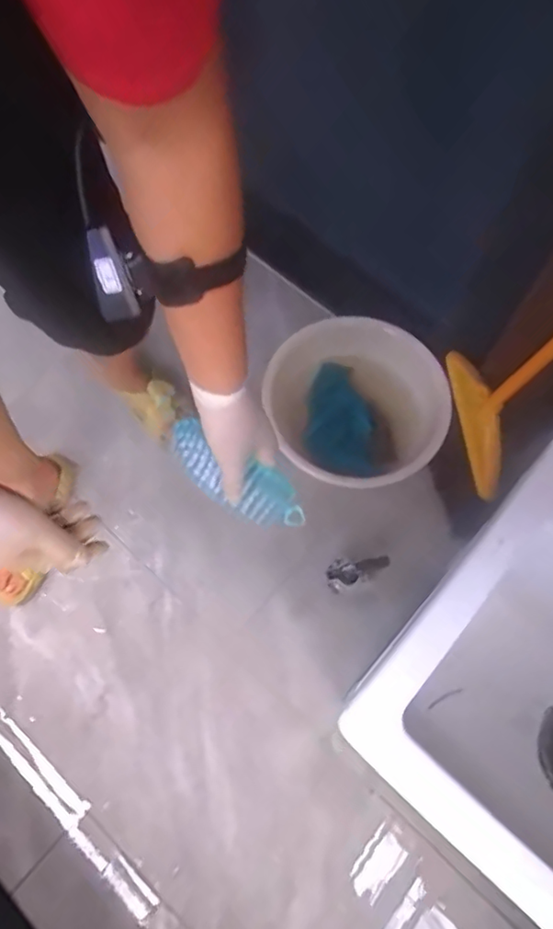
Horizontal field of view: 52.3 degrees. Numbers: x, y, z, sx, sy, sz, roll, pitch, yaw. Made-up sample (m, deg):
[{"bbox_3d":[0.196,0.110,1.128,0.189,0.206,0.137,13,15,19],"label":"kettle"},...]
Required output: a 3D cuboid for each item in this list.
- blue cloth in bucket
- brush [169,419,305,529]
[{"bbox_3d":[0.117,-0.065,0.986,0.131,0.092,0.215,6,68,1],"label":"blue cloth in bucket"},{"bbox_3d":[-0.050,0.008,0.587,0.145,0.042,0.064,37,116,7],"label":"brush"}]

